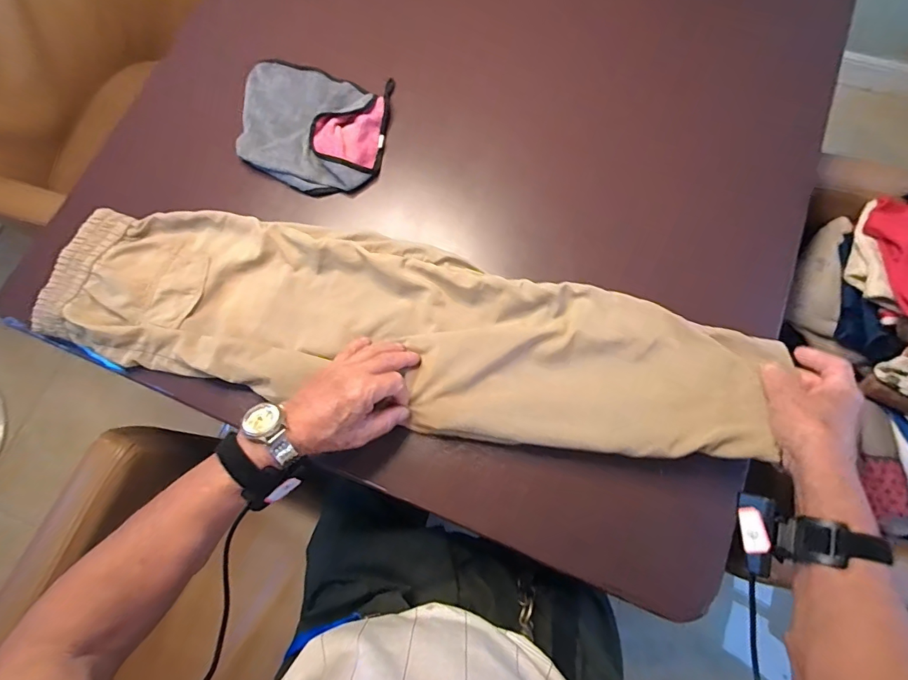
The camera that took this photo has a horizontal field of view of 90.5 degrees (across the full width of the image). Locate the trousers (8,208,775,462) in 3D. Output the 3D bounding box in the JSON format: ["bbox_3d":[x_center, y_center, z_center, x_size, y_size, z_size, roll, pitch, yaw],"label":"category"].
[{"bbox_3d":[-0.082,-0.017,0.556,0.825,0.057,0.221,11,72,7],"label":"trousers"}]

